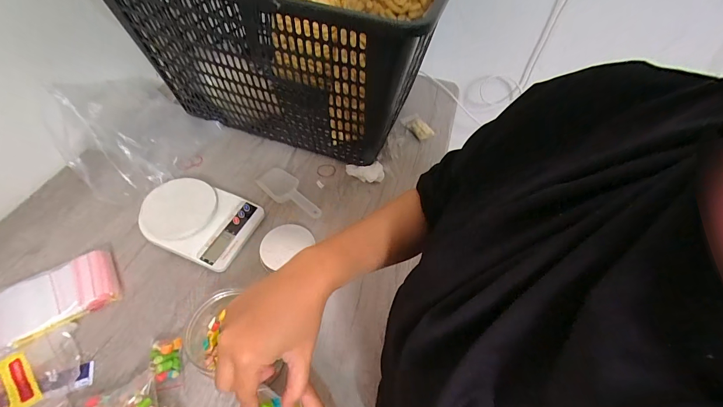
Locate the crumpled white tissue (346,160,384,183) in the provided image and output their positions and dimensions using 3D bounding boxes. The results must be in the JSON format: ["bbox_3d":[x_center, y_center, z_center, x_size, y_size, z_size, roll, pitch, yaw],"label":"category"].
[{"bbox_3d":[0.008,-0.062,0.649,0.073,0.011,0.043,-2,53,-5],"label":"crumpled white tissue"}]

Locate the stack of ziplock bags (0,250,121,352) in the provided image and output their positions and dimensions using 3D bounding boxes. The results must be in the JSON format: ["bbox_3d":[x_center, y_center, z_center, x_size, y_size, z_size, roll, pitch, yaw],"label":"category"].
[{"bbox_3d":[-0.450,0.140,0.457,0.194,0.023,0.097,-26,59,-21],"label":"stack of ziplock bags"}]

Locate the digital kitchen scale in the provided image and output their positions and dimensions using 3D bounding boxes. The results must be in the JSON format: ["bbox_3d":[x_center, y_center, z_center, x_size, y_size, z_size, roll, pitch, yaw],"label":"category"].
[{"bbox_3d":[-0.269,0.024,0.544,0.178,0.037,0.128,19,54,11],"label":"digital kitchen scale"}]

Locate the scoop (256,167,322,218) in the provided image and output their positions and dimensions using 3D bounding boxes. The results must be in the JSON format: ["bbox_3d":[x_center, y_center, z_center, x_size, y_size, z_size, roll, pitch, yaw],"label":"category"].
[{"bbox_3d":[-0.123,-0.018,0.584,0.147,0.030,0.051,35,59,21],"label":"scoop"}]

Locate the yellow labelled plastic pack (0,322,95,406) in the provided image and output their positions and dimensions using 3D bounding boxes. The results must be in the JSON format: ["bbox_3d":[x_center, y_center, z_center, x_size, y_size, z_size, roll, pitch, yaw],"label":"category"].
[{"bbox_3d":[-0.413,0.223,0.390,0.144,0.021,0.099,-33,61,-25],"label":"yellow labelled plastic pack"}]

